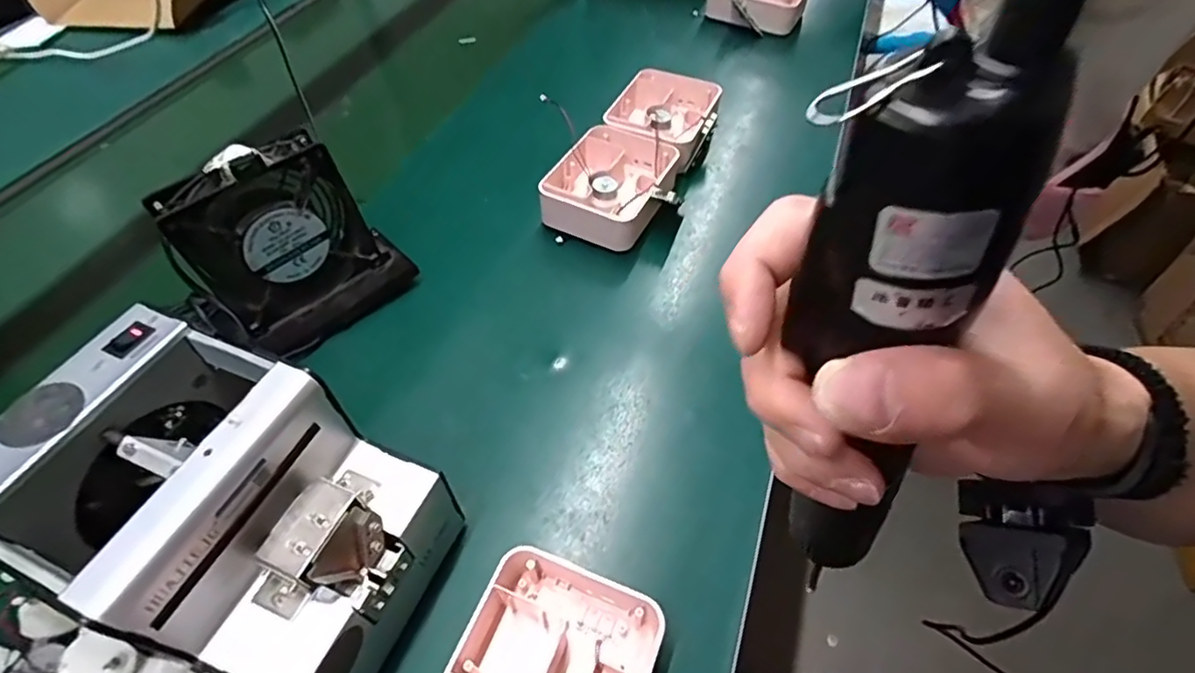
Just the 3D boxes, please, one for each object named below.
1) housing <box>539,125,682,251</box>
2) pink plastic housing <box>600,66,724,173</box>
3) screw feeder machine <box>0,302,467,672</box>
[{"bbox_3d":[0.012,-0.144,0.572,0.112,0.050,0.132,18,54,17],"label":"housing"},{"bbox_3d":[0.070,-0.231,0.640,0.106,0.055,0.134,16,54,15],"label":"pink plastic housing"},{"bbox_3d":[-0.189,0.095,0.307,0.177,0.141,0.125,14,53,14],"label":"screw feeder machine"}]

